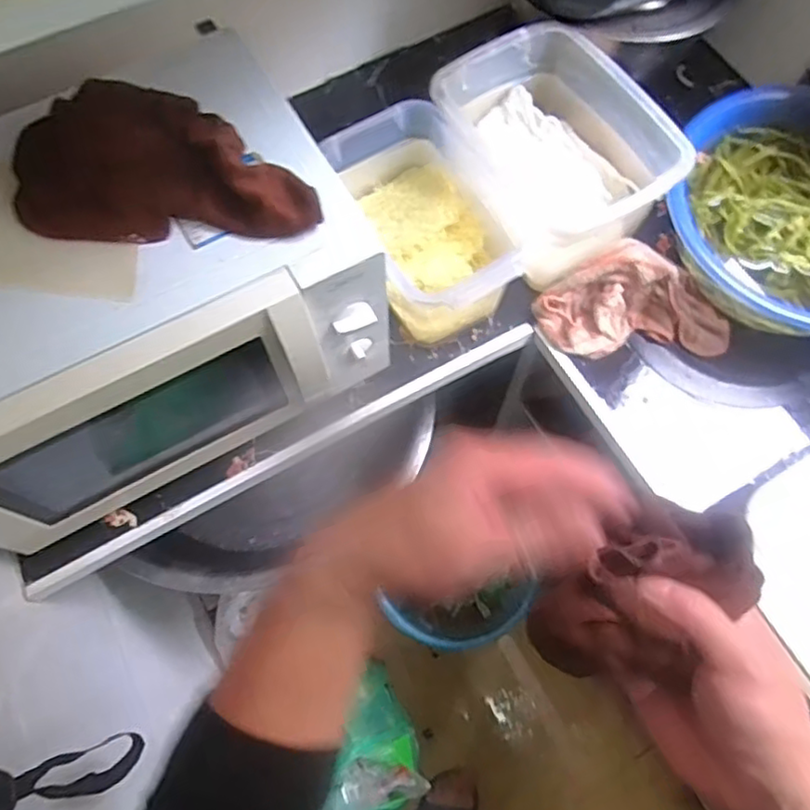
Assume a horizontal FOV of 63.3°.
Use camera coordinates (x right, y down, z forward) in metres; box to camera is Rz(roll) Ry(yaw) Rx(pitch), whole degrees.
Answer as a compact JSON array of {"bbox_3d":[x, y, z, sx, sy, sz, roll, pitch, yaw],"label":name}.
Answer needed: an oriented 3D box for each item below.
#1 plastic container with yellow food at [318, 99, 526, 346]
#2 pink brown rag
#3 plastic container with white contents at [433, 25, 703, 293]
[{"bbox_3d":[0.031,-0.191,0.727,0.154,0.133,0.232,-25,70,-9],"label":"plastic container with yellow food"},{"bbox_3d":[0.262,-0.122,0.751,0.216,0.066,0.116,-3,68,0],"label":"pink brown rag"},{"bbox_3d":[0.168,-0.286,0.746,0.173,0.129,0.234,-35,72,-12],"label":"plastic container with white contents"}]

